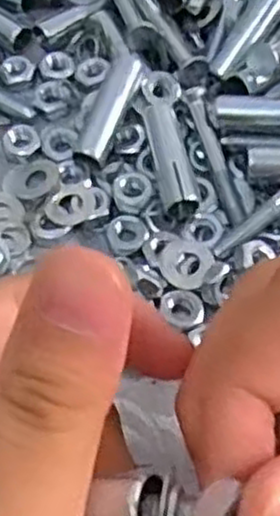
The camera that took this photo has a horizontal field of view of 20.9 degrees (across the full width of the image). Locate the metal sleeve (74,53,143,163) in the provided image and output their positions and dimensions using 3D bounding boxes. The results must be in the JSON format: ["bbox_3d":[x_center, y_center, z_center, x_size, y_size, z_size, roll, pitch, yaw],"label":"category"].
[{"bbox_3d":[-0.011,-0.050,0.258,0.012,0.013,0.039,21,64,12],"label":"metal sleeve"}]

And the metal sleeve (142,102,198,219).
[{"bbox_3d":[0.009,-0.032,0.248,0.011,0.010,0.041,-9,59,-7],"label":"metal sleeve"}]

